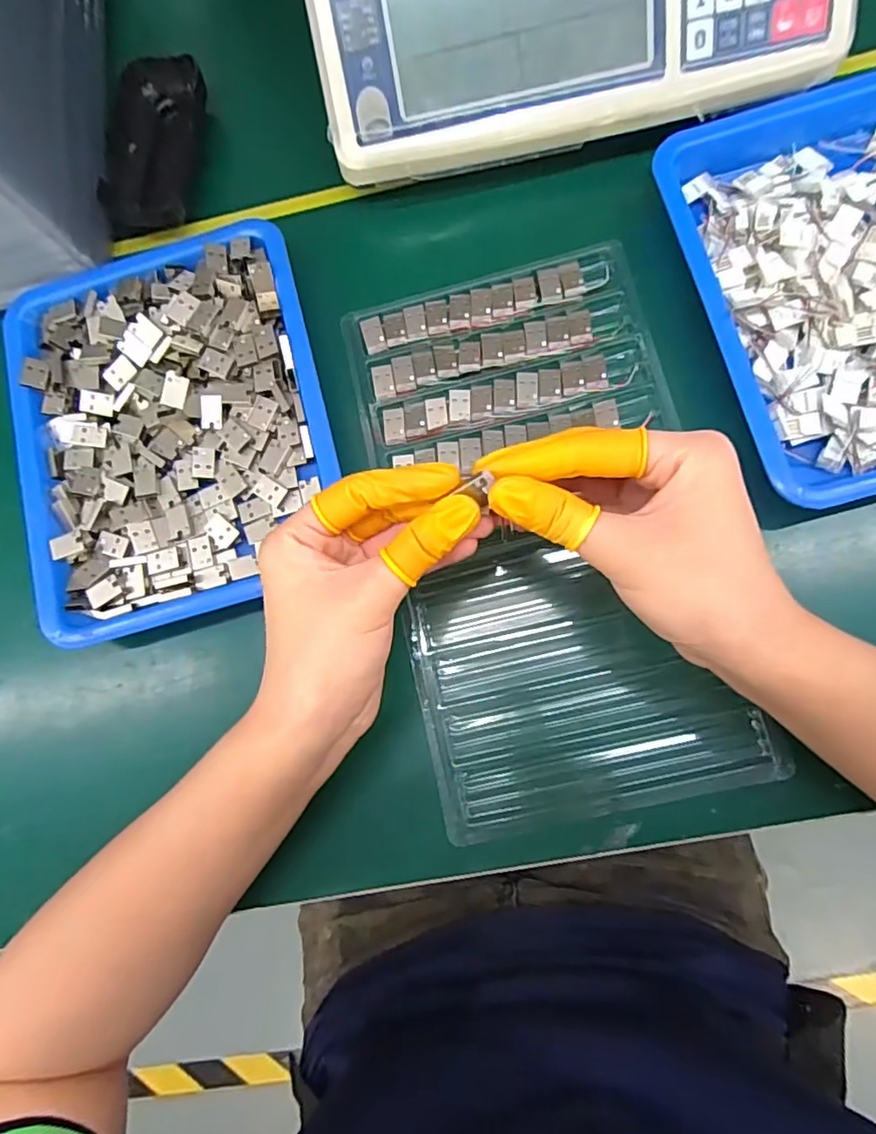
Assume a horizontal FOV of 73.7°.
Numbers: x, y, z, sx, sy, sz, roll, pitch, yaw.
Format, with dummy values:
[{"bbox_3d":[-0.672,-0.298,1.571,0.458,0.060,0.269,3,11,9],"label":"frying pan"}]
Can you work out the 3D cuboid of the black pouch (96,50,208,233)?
[{"bbox_3d":[-0.175,-0.264,0.369,0.055,0.024,0.106,2,83,6],"label":"black pouch"}]

